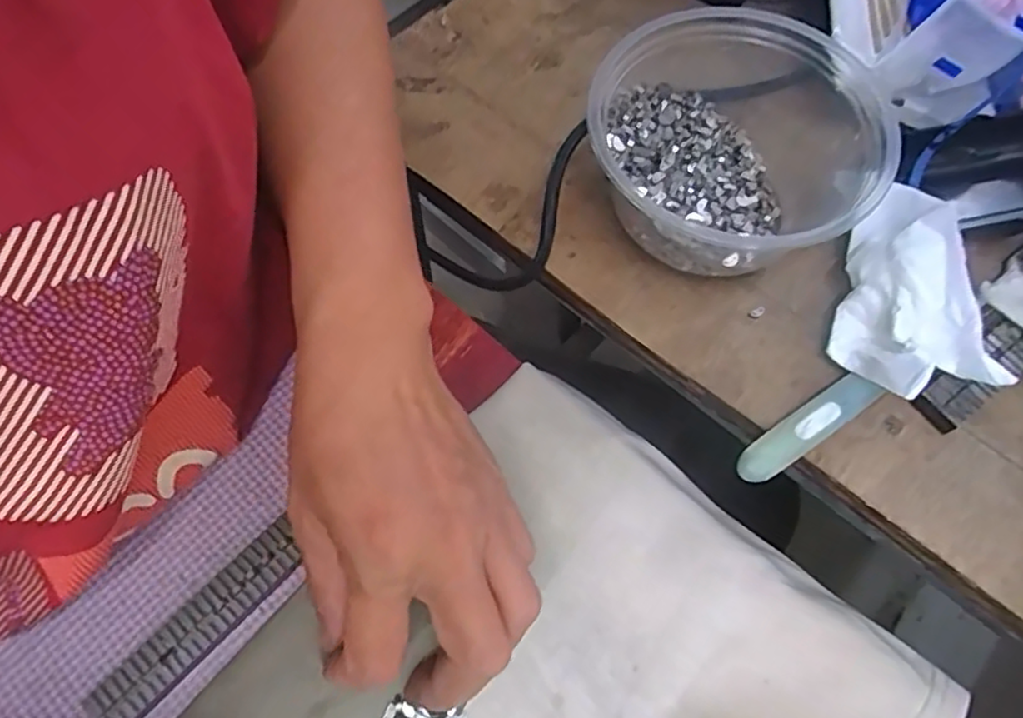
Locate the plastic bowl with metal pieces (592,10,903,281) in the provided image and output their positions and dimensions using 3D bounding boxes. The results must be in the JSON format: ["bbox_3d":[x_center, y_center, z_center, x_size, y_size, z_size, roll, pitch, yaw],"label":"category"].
[{"bbox_3d":[0.090,-0.086,0.279,0.110,0.060,0.127,32,70,13],"label":"plastic bowl with metal pieces"}]

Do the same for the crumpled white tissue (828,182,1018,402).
[{"bbox_3d":[0.150,-0.024,0.257,0.046,0.048,0.078,-13,67,-7],"label":"crumpled white tissue"}]

